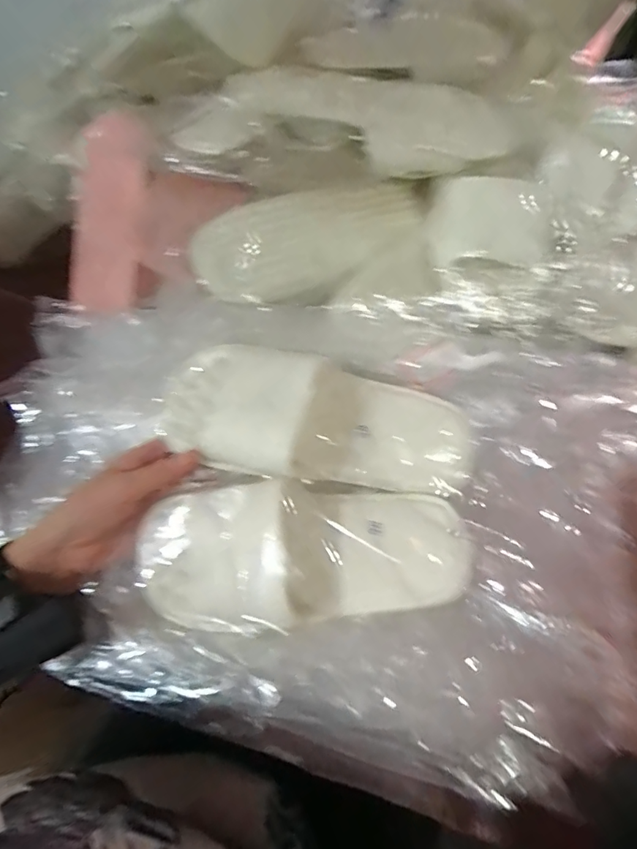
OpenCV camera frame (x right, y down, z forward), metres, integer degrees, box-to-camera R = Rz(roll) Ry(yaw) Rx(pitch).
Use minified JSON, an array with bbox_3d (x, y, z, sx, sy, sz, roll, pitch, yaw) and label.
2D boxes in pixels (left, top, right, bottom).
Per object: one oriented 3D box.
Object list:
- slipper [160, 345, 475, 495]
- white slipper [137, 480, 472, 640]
[{"bbox_3d":[-0.001,-0.005,0.358,0.235,0.060,0.095,9,83,4],"label":"slipper"},{"bbox_3d":[-0.010,0.093,0.343,0.226,0.043,0.103,-6,77,1],"label":"white slipper"}]

